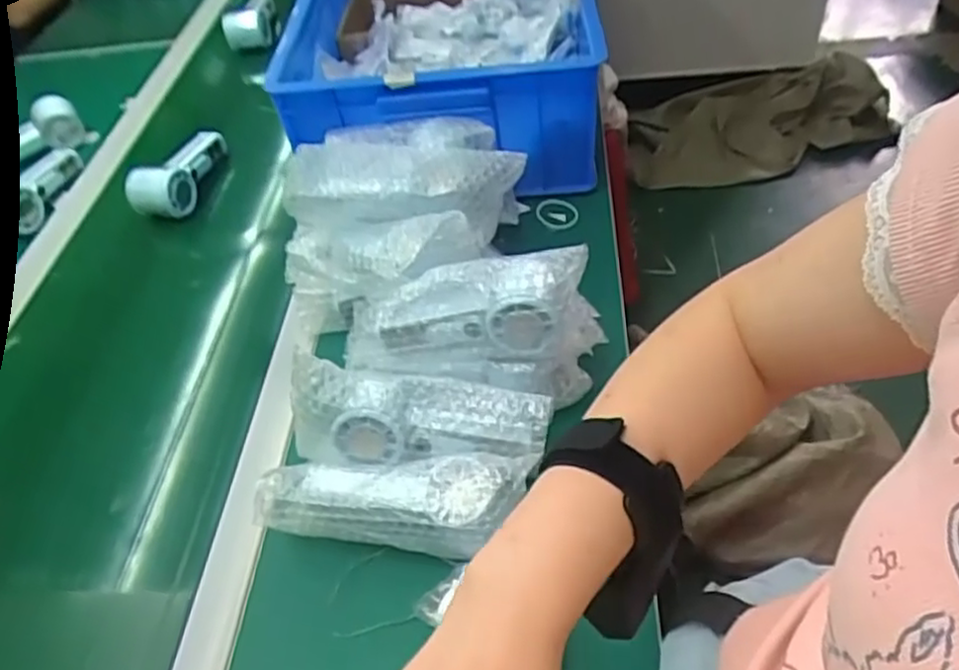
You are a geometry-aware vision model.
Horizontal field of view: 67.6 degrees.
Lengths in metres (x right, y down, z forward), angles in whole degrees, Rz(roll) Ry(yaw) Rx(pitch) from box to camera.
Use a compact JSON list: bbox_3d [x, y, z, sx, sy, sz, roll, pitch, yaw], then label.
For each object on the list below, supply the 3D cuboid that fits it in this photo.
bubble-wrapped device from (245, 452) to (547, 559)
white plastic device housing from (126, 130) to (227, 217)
[{"bbox_3d":[-0.060,0.128,0.535,0.204,0.070,0.069,0,49,7],"label":"bubble-wrapped device"},{"bbox_3d":[-0.362,-0.206,0.867,0.061,0.056,0.142,10,50,15],"label":"white plastic device housing"}]

